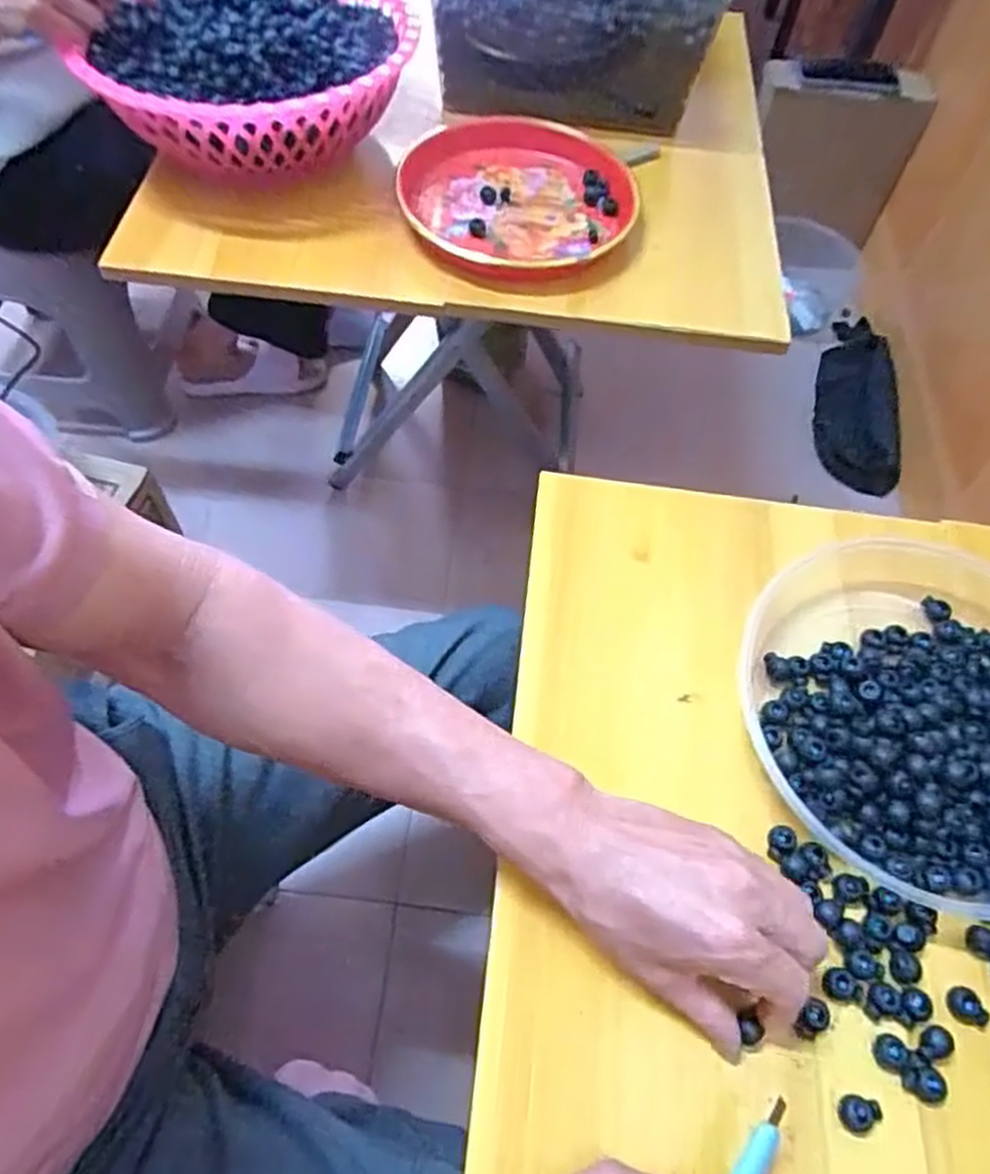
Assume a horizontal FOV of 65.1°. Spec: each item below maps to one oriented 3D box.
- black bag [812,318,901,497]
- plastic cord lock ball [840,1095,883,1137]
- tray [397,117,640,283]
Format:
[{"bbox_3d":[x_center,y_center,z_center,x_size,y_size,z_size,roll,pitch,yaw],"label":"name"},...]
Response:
[{"bbox_3d":[0.621,-0.320,1.322,0.149,0.076,0.385,11,59,4],"label":"black bag"},{"bbox_3d":[0.175,0.255,0.374,0.020,0.013,0.015,8,59,2],"label":"plastic cord lock ball"},{"bbox_3d":[0.021,-0.356,0.714,0.213,0.033,0.208,1,59,-2],"label":"tray"}]

